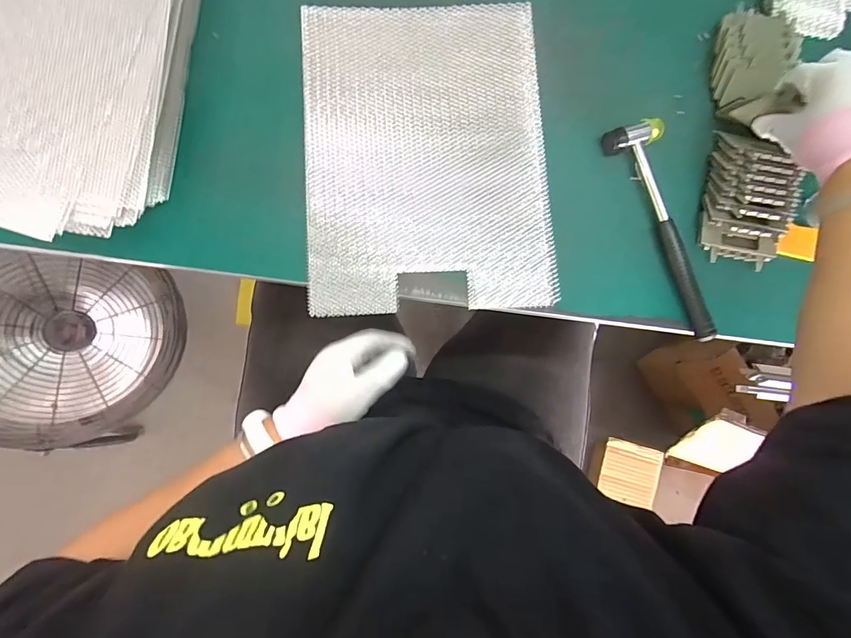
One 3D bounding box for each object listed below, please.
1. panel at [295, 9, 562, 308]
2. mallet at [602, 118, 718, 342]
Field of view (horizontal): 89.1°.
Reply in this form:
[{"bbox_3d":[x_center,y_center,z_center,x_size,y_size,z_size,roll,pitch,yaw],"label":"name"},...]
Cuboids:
[{"bbox_3d":[0.002,-0.173,0.459,0.249,0.010,0.325,-2,87,-5],"label":"panel"},{"bbox_3d":[0.261,-0.095,0.462,0.056,0.021,0.242,-20,86,-6],"label":"mallet"}]

